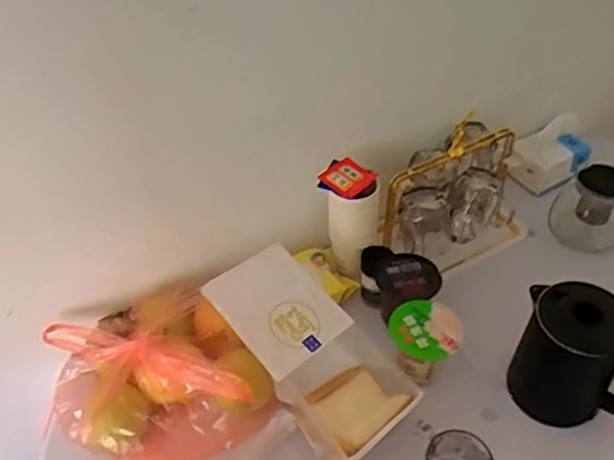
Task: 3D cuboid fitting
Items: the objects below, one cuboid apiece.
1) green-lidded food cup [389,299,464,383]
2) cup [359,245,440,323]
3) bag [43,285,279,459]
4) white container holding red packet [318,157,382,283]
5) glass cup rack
[{"bbox_3d":[0.156,0.159,0.859,0.089,0.093,0.088,-1,45,1],"label":"green-lidded food cup"},{"bbox_3d":[0.132,0.084,0.935,0.095,0.092,0.127,-18,47,-16],"label":"cup"},{"bbox_3d":[-0.193,0.193,0.819,0.236,0.093,0.240,-27,50,-24],"label":"bag"},{"bbox_3d":[0.066,-0.013,0.973,0.089,0.179,0.080,4,45,6],"label":"white container holding red packet"},{"bbox_3d":[0.233,-0.050,1.007,0.231,0.200,0.146,-26,50,-23],"label":"glass cup rack"}]

